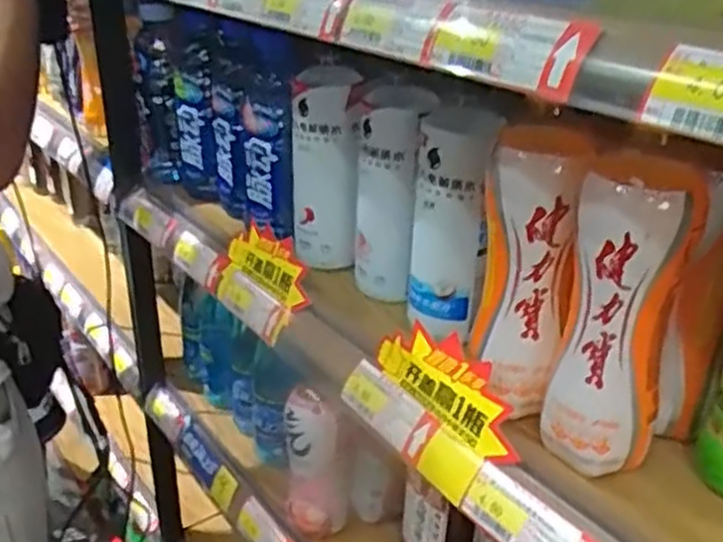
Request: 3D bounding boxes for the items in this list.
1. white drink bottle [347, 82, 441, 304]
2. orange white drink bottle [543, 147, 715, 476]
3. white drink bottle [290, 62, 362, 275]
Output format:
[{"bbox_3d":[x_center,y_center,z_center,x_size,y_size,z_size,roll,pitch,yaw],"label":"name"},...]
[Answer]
[{"bbox_3d":[0.023,-0.067,0.650,0.061,0.178,0.077,1,26,-1],"label":"white drink bottle"},{"bbox_3d":[0.154,0.029,0.451,0.062,0.179,0.070,12,28,21],"label":"orange white drink bottle"},{"bbox_3d":[-0.035,-0.091,0.698,0.052,0.172,0.061,-4,27,-10],"label":"white drink bottle"}]

